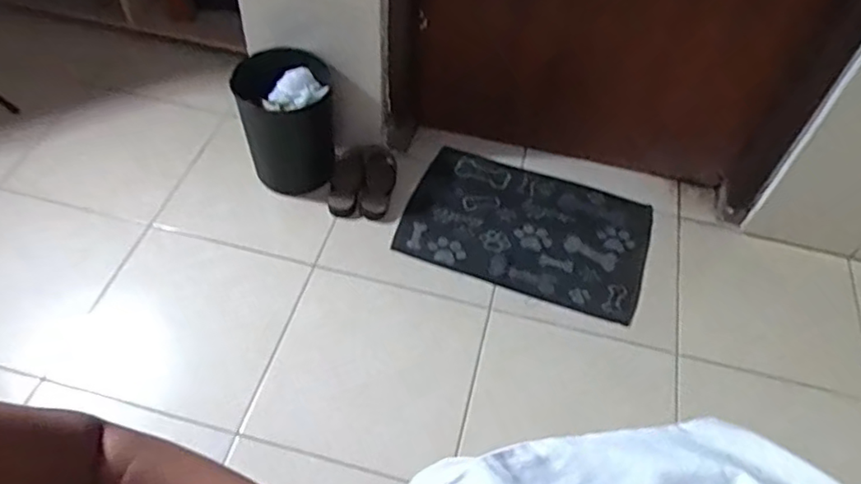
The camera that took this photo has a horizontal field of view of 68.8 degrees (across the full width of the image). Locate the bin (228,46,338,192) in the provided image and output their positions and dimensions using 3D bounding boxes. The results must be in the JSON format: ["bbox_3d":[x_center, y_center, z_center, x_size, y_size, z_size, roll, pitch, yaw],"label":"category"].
[{"bbox_3d":[-0.330,-0.280,1.475,0.197,0.276,0.195,-10,54,-11],"label":"bin"}]

